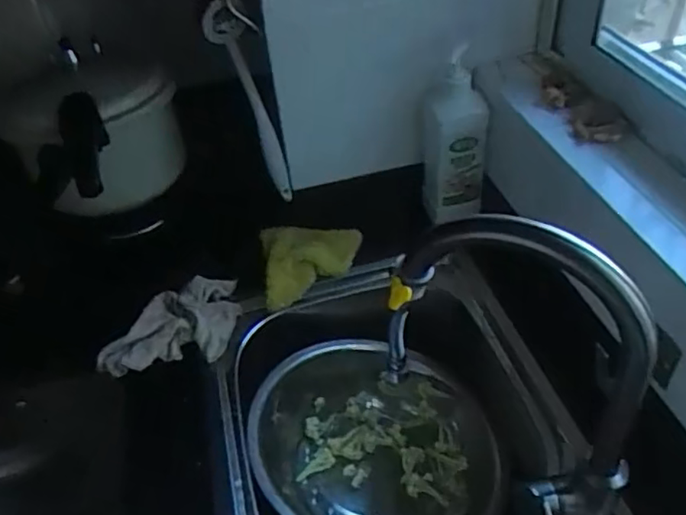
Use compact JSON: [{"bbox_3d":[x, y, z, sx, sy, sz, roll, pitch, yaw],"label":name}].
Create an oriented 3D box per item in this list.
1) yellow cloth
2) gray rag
[{"bbox_3d":[-0.047,-0.005,0.916,0.148,0.045,0.147,-9,42,-3],"label":"yellow cloth"},{"bbox_3d":[-0.238,0.089,0.837,0.179,0.042,0.128,-10,42,-4],"label":"gray rag"}]

